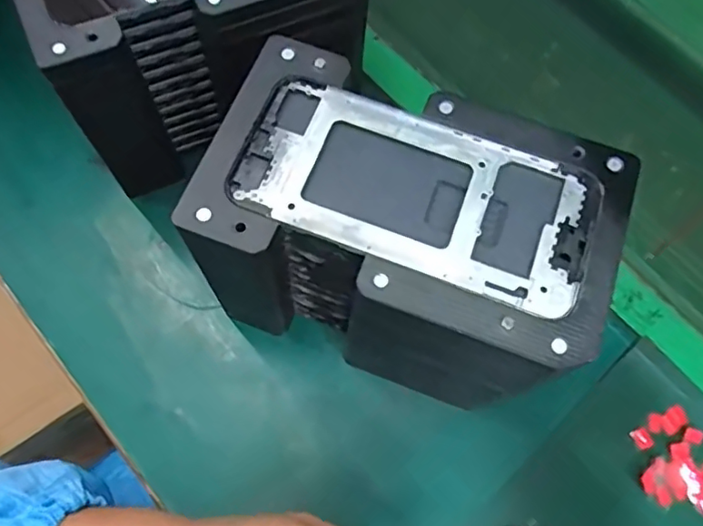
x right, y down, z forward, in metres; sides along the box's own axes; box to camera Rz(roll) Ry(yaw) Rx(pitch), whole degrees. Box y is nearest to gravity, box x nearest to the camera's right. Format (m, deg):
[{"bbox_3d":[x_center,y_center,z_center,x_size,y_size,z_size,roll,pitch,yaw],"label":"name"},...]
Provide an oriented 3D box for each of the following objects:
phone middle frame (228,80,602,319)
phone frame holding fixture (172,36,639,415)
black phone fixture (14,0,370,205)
[{"bbox_3d":[0.030,-0.033,0.261,0.159,0.005,0.075,19,70,4],"label":"phone middle frame"},{"bbox_3d":[0.023,-0.002,0.330,0.184,0.159,0.117,20,70,4],"label":"phone frame holding fixture"},{"bbox_3d":[-0.098,-0.161,0.381,0.186,0.150,0.129,-24,73,-11],"label":"black phone fixture"}]

